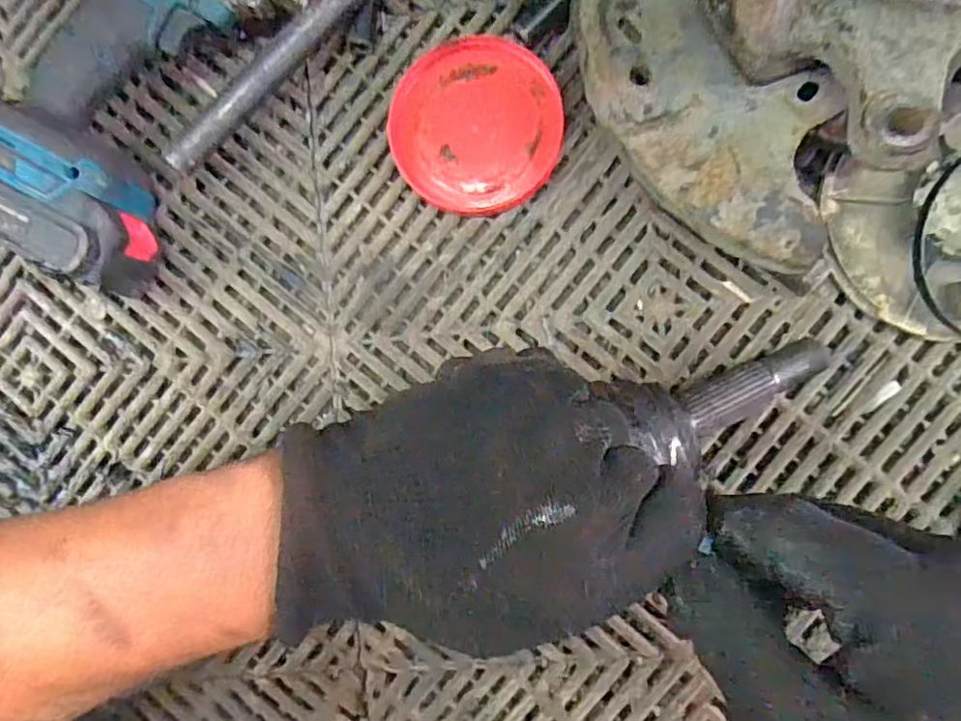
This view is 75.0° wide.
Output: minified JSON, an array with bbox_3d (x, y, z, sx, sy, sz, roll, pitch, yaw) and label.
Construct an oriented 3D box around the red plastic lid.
[{"bbox_3d":[-0.002,-0.142,0.381,0.100,0.011,0.103,0,89,6],"label":"red plastic lid"}]

